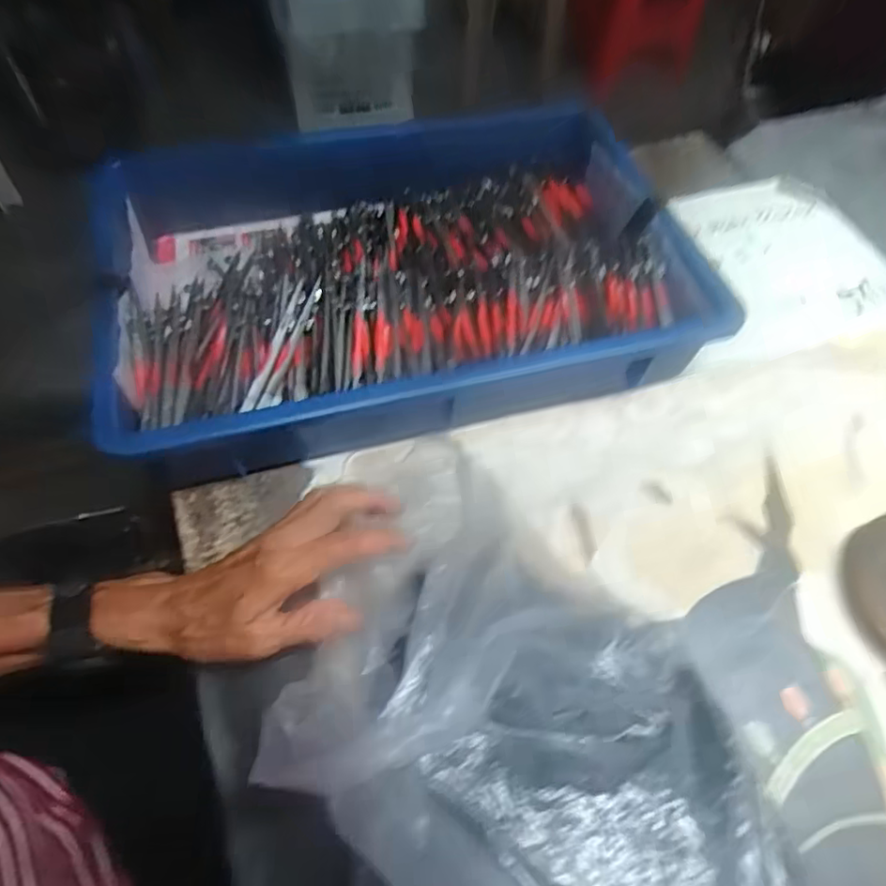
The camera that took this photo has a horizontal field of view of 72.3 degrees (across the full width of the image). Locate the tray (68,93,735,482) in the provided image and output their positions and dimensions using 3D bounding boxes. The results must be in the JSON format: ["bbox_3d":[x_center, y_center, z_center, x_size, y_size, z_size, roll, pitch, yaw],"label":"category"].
[{"bbox_3d":[-0.031,-0.142,0.483,0.419,0.082,0.308,-13,59,-11],"label":"tray"}]

